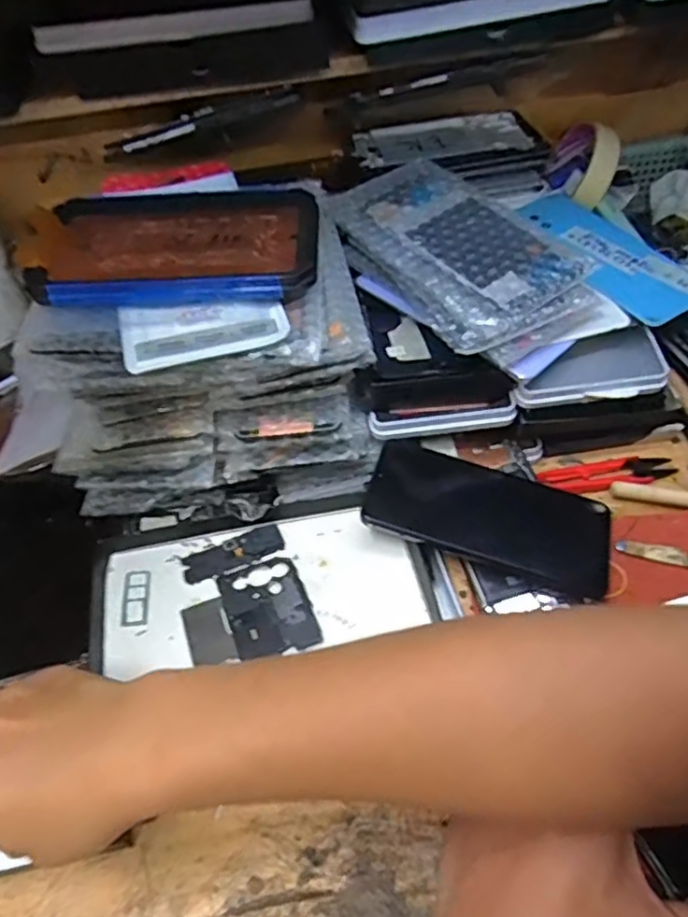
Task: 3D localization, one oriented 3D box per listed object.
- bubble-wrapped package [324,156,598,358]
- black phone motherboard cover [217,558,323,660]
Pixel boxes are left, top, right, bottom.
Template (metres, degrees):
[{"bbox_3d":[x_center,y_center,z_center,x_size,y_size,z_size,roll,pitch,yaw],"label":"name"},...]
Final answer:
[{"bbox_3d":[0.071,-0.149,0.460,0.101,0.030,0.176,-29,54,-17],"label":"bubble-wrapped package"},{"bbox_3d":[-0.046,0.090,0.403,0.049,0.006,0.063,-20,52,-10],"label":"black phone motherboard cover"}]

